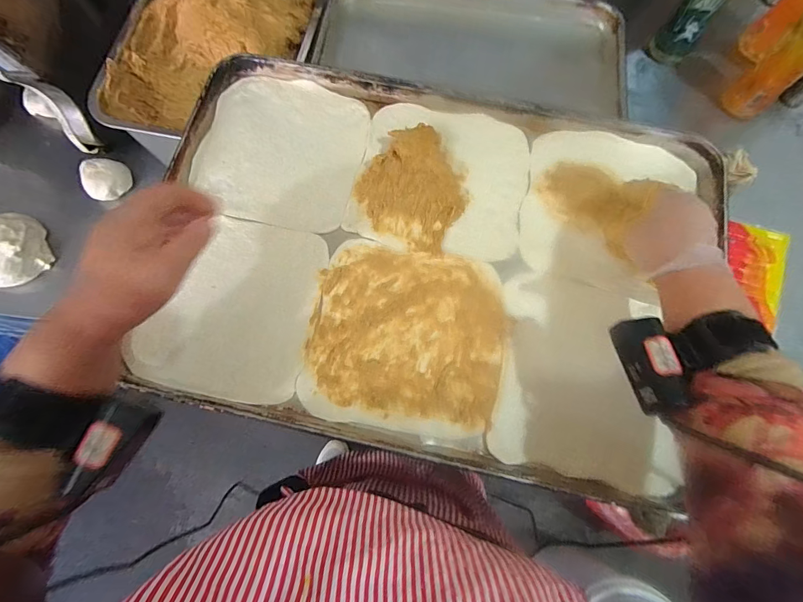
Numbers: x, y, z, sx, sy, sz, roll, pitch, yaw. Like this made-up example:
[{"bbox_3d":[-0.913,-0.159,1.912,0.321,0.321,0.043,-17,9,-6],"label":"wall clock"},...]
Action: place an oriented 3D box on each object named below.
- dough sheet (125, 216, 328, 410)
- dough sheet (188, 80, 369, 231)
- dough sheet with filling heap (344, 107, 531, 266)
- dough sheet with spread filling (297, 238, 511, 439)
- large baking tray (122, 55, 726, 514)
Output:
[{"bbox_3d":[-0.174,0.003,0.410,0.165,0.009,0.185,12,74,2],"label":"dough sheet"},{"bbox_3d":[-0.141,-0.179,0.462,0.184,0.009,0.189,12,74,2],"label":"dough sheet"},{"bbox_3d":[0.047,-0.144,0.441,0.189,0.025,0.185,13,74,3],"label":"dough sheet with filling heap"},{"bbox_3d":[0.005,0.036,0.401,0.196,0.006,0.186,10,74,2],"label":"dough sheet with spread filling"},{"bbox_3d":[0.021,-0.054,0.420,0.554,0.028,0.398,12,74,3],"label":"large baking tray"}]

